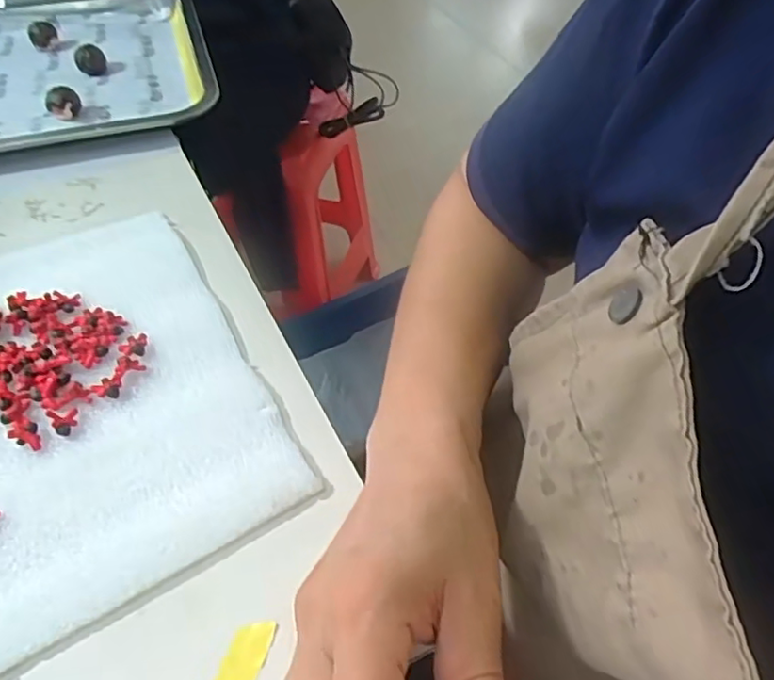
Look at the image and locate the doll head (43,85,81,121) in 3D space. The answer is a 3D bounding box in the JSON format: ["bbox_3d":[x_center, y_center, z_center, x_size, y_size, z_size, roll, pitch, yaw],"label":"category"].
[{"bbox_3d":[-0.260,-0.189,0.502,0.024,0.024,0.019,23,52,18],"label":"doll head"}]

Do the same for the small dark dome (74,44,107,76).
[{"bbox_3d":[-0.260,-0.245,0.548,0.024,0.022,0.022,-16,51,-15],"label":"small dark dome"}]

